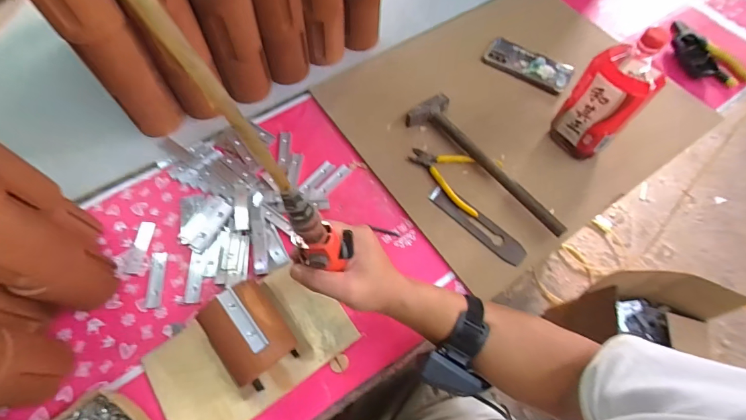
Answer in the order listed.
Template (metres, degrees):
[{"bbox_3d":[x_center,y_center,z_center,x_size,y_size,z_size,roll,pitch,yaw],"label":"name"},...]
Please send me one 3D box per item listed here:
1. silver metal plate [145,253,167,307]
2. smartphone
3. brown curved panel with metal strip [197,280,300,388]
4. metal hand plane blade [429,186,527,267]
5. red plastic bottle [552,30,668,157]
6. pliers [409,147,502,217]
[{"bbox_3d":[-0.310,0.099,0.542,0.022,0.004,0.080,-5,64,-5],"label":"silver metal plate"},{"bbox_3d":[0.292,-0.278,0.714,0.161,0.010,0.074,32,67,12],"label":"smartphone"},{"bbox_3d":[-0.150,0.153,0.466,0.083,0.083,0.101,-33,70,-17],"label":"brown curved panel with metal strip"},{"bbox_3d":[0.160,0.021,0.583,0.169,0.011,0.038,41,69,16],"label":"metal hand plane blade"},{"bbox_3d":[0.351,-0.168,0.565,0.067,0.194,0.094,-41,73,-20],"label":"red plastic bottle"},{"bbox_3d":[0.128,-0.067,0.622,0.141,0.017,0.113,29,66,11],"label":"pliers"}]

